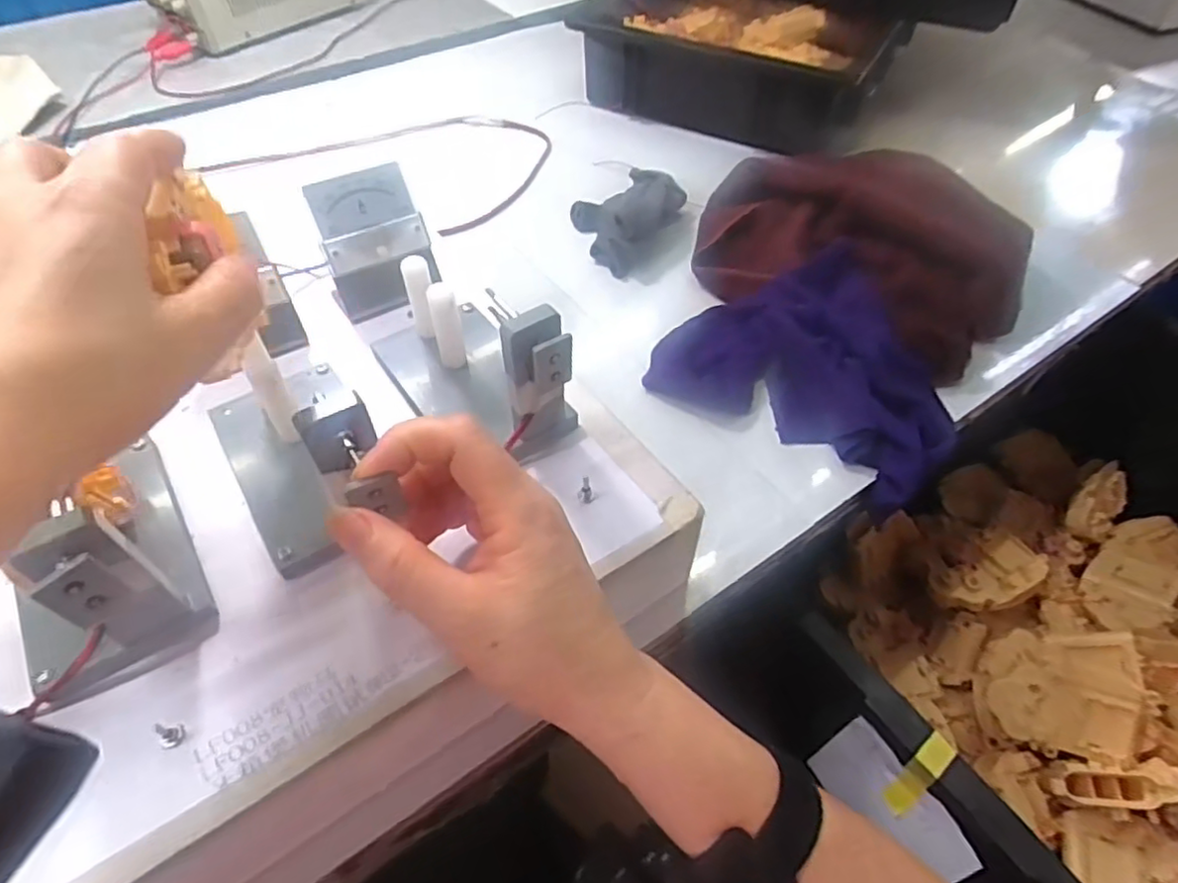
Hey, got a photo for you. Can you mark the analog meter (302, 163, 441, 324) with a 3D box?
[{"bbox_3d":[-0.133,-0.124,0.408,0.063,0.067,0.046,-23,55,-18],"label":"analog meter"}]

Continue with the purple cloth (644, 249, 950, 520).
[{"bbox_3d":[0.170,-0.065,0.479,0.198,0.041,0.182,30,57,22],"label":"purple cloth"}]

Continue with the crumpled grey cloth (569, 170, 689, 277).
[{"bbox_3d":[0.030,-0.210,0.589,0.092,0.045,0.114,31,57,23],"label":"crumpled grey cloth"}]

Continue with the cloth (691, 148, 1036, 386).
[{"bbox_3d":[0.220,-0.173,0.543,0.260,0.055,0.194,26,56,20],"label":"cloth"}]

